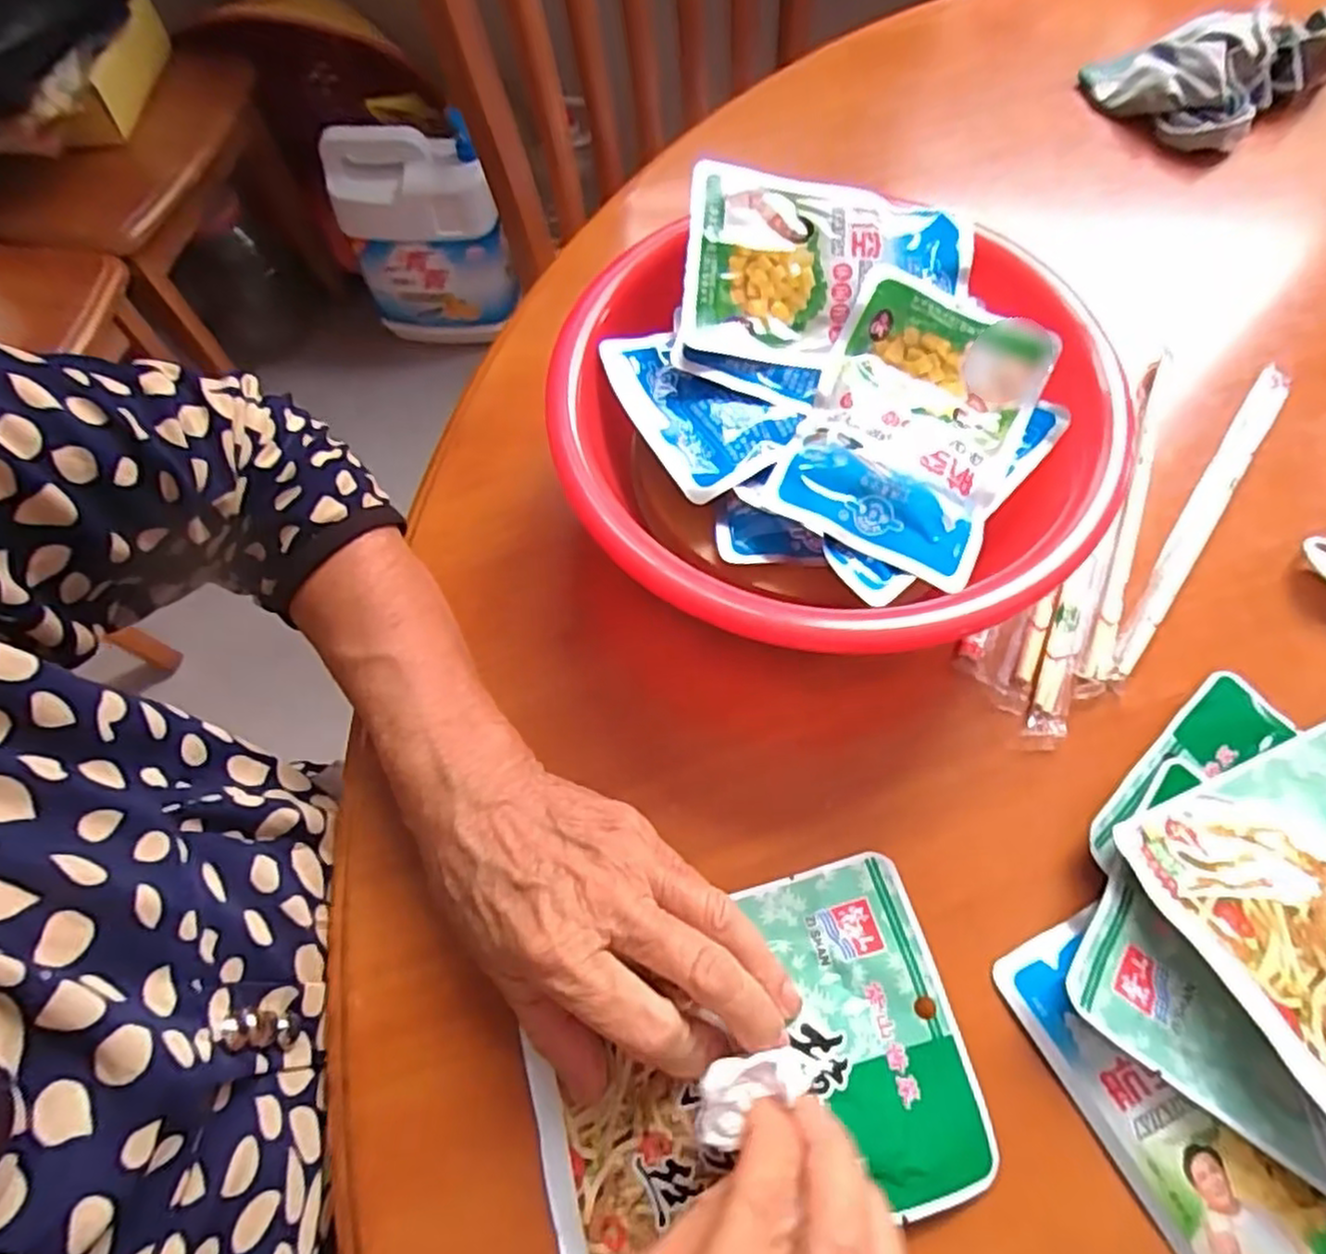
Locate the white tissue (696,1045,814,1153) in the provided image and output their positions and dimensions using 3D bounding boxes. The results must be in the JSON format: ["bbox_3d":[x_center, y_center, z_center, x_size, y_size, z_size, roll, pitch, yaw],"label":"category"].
[{"bbox_3d":[0.028,0.151,0.242,0.040,0.022,0.021,-26,67,-11],"label":"white tissue"}]

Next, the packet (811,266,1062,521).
[{"bbox_3d":[0.116,-0.103,0.314,0.084,0.012,0.094,22,77,3],"label":"packet"}]

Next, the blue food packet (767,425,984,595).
[{"bbox_3d":[0.088,-0.048,0.297,0.084,0.015,0.043,29,69,14],"label":"blue food packet"}]

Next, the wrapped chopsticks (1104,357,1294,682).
[{"bbox_3d":[0.256,-0.056,0.351,0.016,0.007,0.211,35,70,16],"label":"wrapped chopsticks"}]

